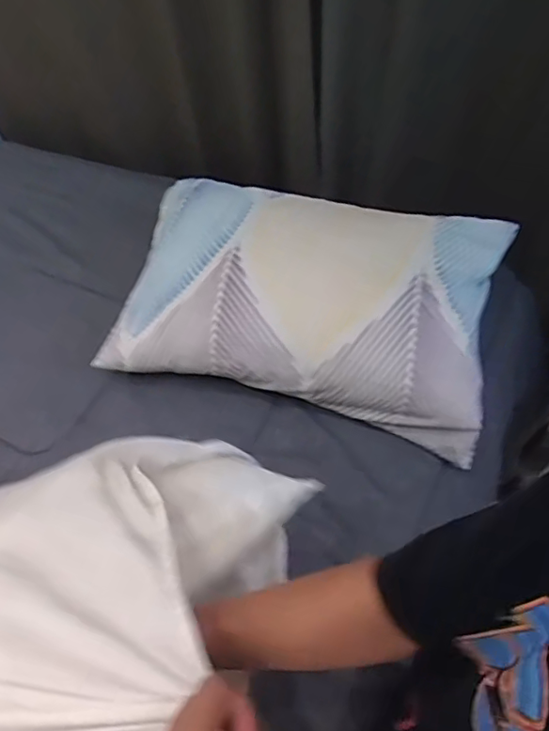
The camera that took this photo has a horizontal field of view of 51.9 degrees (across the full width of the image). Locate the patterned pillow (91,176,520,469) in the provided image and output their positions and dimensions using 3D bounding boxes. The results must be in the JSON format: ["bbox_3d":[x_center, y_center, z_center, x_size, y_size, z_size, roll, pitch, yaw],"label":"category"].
[{"bbox_3d":[0.055,-0.114,0.981,0.614,0.180,0.377,13,58,13],"label":"patterned pillow"}]

